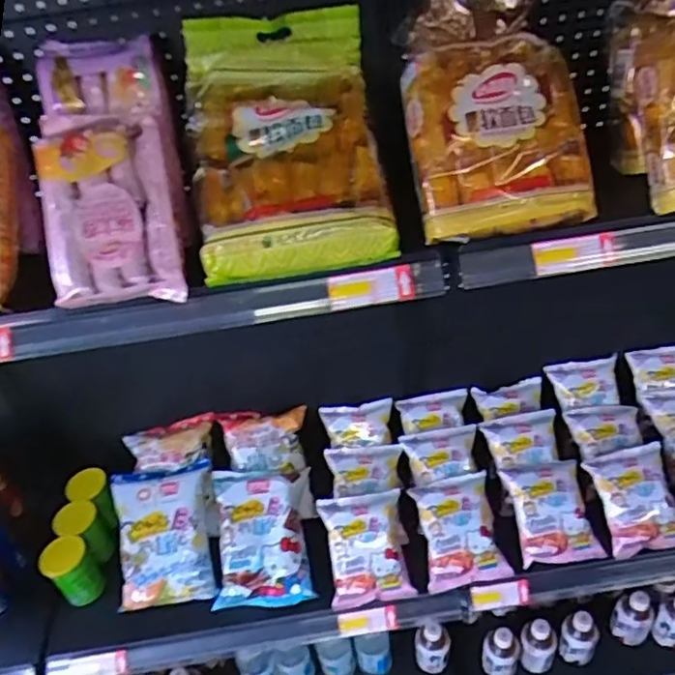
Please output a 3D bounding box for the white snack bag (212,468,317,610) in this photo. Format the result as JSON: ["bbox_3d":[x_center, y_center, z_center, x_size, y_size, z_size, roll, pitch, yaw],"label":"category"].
[{"bbox_3d":[-0.128,0.331,1.029,0.165,0.051,0.222,-5,67,0],"label":"white snack bag"}]

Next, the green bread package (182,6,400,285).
[{"bbox_3d":[-0.063,-0.232,0.707,0.218,0.069,0.333,-8,68,-1],"label":"green bread package"}]

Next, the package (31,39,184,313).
[{"bbox_3d":[-0.260,-0.198,0.686,0.149,0.051,0.338,-12,73,-5],"label":"package"}]

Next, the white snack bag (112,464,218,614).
[{"bbox_3d":[-0.298,0.334,1.039,0.167,0.047,0.224,-8,71,-2],"label":"white snack bag"}]

